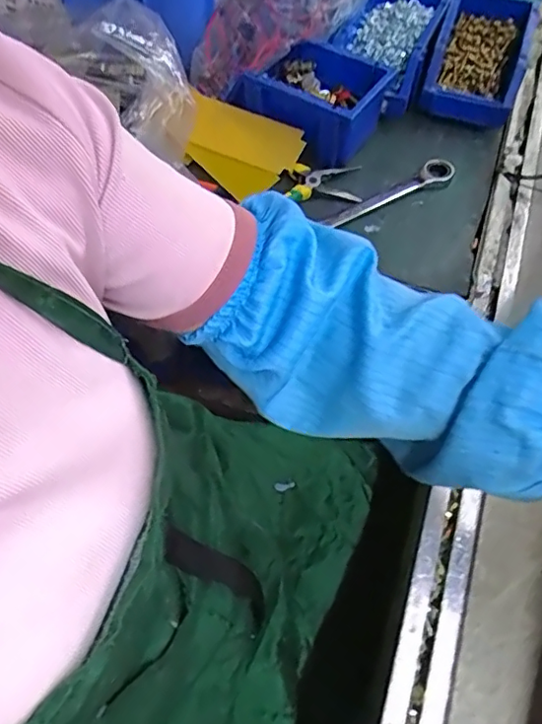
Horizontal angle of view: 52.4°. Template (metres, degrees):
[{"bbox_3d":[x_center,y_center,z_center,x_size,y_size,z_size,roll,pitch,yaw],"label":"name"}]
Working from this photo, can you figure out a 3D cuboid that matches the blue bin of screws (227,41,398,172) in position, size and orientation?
[{"bbox_3d":[0.052,-0.297,0.617,0.151,0.062,0.125,35,66,20],"label":"blue bin of screws"}]

